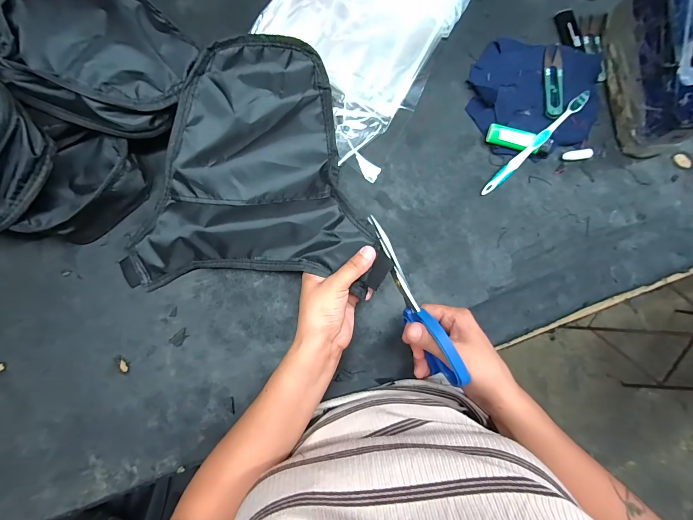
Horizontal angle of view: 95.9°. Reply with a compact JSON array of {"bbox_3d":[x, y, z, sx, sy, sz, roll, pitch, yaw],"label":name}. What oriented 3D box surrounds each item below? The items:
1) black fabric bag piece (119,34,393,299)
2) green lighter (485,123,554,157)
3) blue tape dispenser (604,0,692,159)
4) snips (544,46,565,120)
[{"bbox_3d":[-0.107,-0.113,0.359,0.284,0.071,0.278,2,84,-2],"label":"black fabric bag piece"},{"bbox_3d":[0.224,-0.155,0.407,0.079,0.017,0.025,17,84,0],"label":"green lighter"},{"bbox_3d":[0.387,-0.241,0.373,0.065,0.110,0.201,0,84,-2],"label":"blue tape dispenser"},{"bbox_3d":[0.275,-0.235,0.414,0.024,0.011,0.104,5,84,-1],"label":"snips"}]

